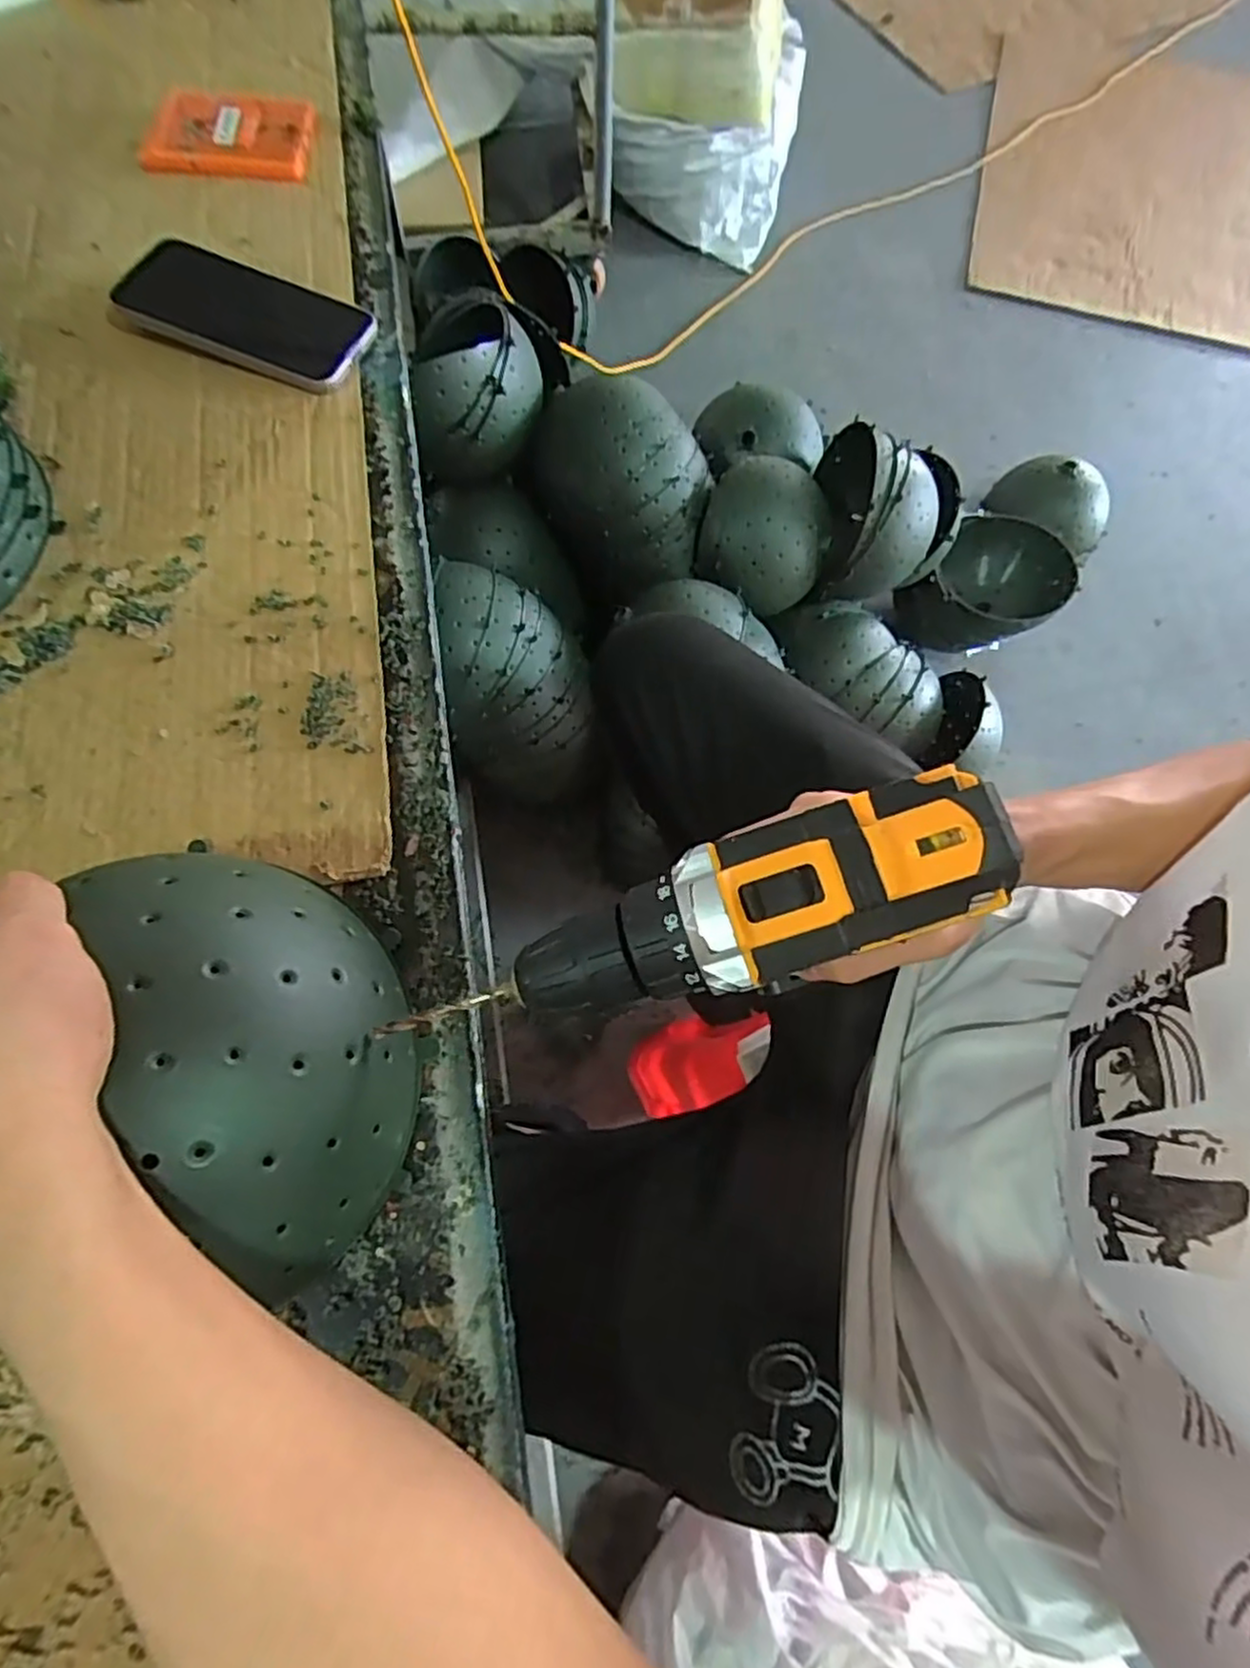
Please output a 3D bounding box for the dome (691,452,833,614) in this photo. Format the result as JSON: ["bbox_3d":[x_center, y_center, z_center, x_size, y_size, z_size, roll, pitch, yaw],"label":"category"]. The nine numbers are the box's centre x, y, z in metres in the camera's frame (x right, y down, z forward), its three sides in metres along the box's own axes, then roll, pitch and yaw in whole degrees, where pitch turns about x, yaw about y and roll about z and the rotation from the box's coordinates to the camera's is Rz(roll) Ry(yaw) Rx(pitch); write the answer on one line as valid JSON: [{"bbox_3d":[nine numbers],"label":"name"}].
[{"bbox_3d":[0.190,-0.408,0.996,0.167,0.109,0.174,1,68,-2],"label":"dome"}]

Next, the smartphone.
[{"bbox_3d":[-0.262,-0.359,0.512,0.170,0.016,0.086,21,69,6],"label":"smartphone"}]

